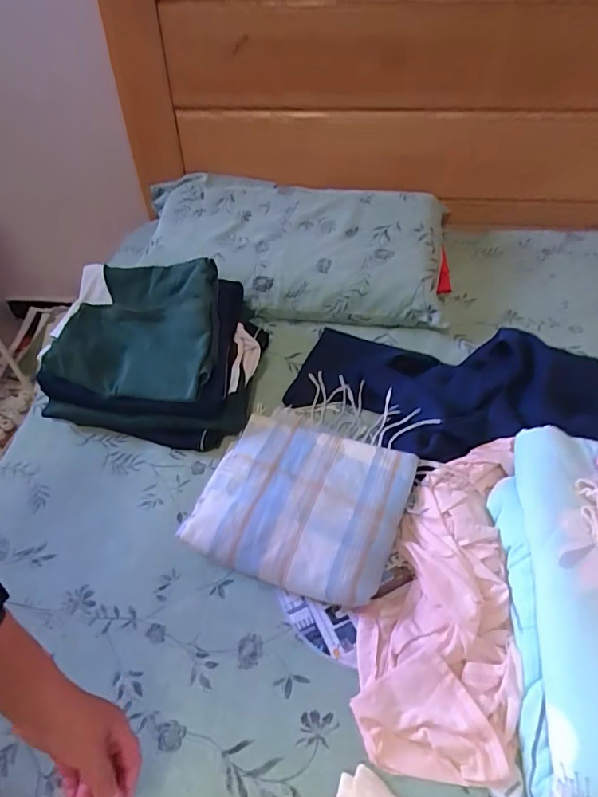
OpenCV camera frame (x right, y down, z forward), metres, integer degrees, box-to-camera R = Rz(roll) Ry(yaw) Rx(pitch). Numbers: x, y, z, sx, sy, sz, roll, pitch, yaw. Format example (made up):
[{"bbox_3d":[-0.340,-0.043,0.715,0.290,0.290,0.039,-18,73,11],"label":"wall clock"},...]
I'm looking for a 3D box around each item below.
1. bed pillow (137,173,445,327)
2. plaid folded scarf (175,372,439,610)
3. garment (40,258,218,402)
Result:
[{"bbox_3d":[-0.036,-0.302,0.987,0.623,0.133,0.274,8,50,10],"label":"bed pillow"},{"bbox_3d":[0.021,0.106,0.727,0.275,0.054,0.334,16,52,16],"label":"plaid folded scarf"},{"bbox_3d":[-0.250,-0.118,0.786,0.258,0.092,0.216,7,52,9],"label":"garment"}]

